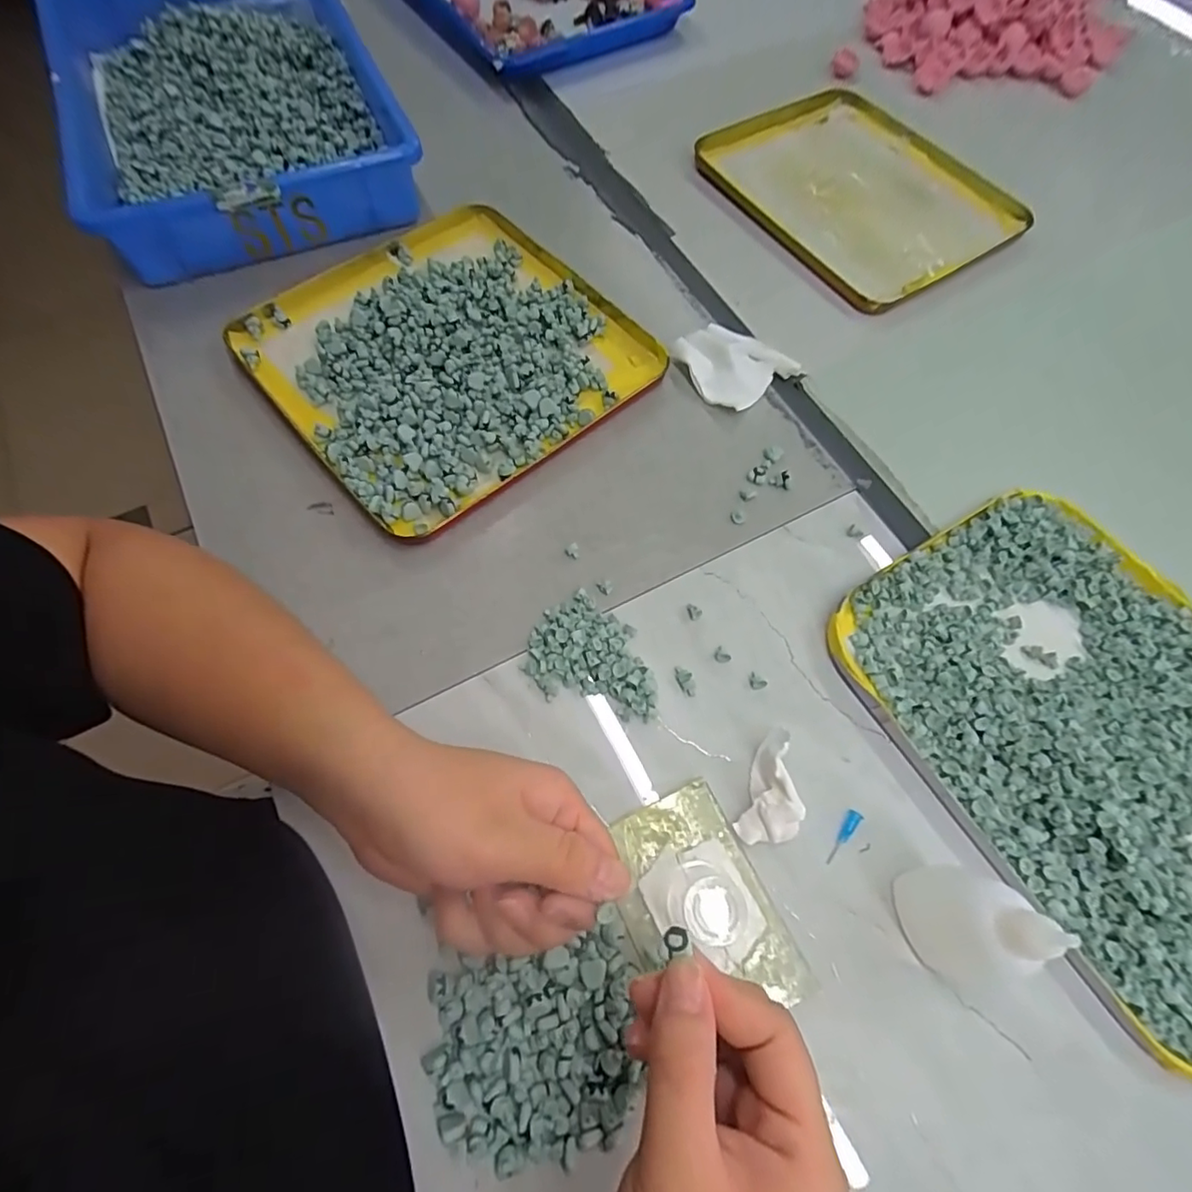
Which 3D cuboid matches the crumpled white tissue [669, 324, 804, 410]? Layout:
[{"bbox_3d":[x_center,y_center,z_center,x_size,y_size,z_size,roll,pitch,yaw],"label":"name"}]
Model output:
[{"bbox_3d":[0.102,-0.177,0.421,0.070,0.017,0.075,-38,72,-16],"label":"crumpled white tissue"}]

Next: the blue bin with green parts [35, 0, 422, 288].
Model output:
[{"bbox_3d":[-0.343,-0.468,0.521,0.265,0.056,0.441,-23,69,-11],"label":"blue bin with green parts"}]

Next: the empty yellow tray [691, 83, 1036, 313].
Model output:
[{"bbox_3d":[0.231,-0.360,0.503,0.214,0.016,0.240,-31,70,-14],"label":"empty yellow tray"}]

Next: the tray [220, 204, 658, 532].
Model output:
[{"bbox_3d":[-0.111,-0.186,0.423,0.244,0.021,0.251,-39,72,-16],"label":"tray"}]

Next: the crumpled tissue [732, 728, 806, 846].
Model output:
[{"bbox_3d":[0.096,0.100,0.296,0.029,0.022,0.061,24,68,9],"label":"crumpled tissue"}]

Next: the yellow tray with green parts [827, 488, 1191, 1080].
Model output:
[{"bbox_3d":[0.280,0.074,0.309,0.202,0.025,0.270,-27,70,-12],"label":"yellow tray with green parts"}]

